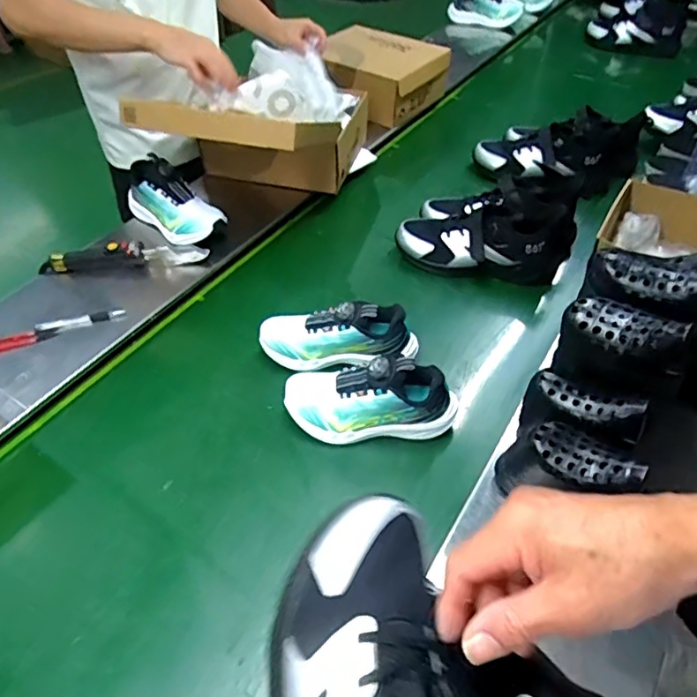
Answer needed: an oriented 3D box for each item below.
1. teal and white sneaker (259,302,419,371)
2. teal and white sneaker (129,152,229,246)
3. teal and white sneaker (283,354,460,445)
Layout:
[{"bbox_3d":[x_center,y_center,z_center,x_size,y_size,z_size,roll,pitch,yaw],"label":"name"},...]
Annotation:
[{"bbox_3d":[-0.013,-0.019,0.839,0.232,0.115,0.083,8,46,7],"label":"teal and white sneaker"},{"bbox_3d":[-0.329,-0.272,1.026,0.216,0.106,0.079,27,51,23],"label":"teal and white sneaker"},{"bbox_3d":[0.031,0.069,0.749,0.232,0.117,0.078,3,45,2],"label":"teal and white sneaker"}]

